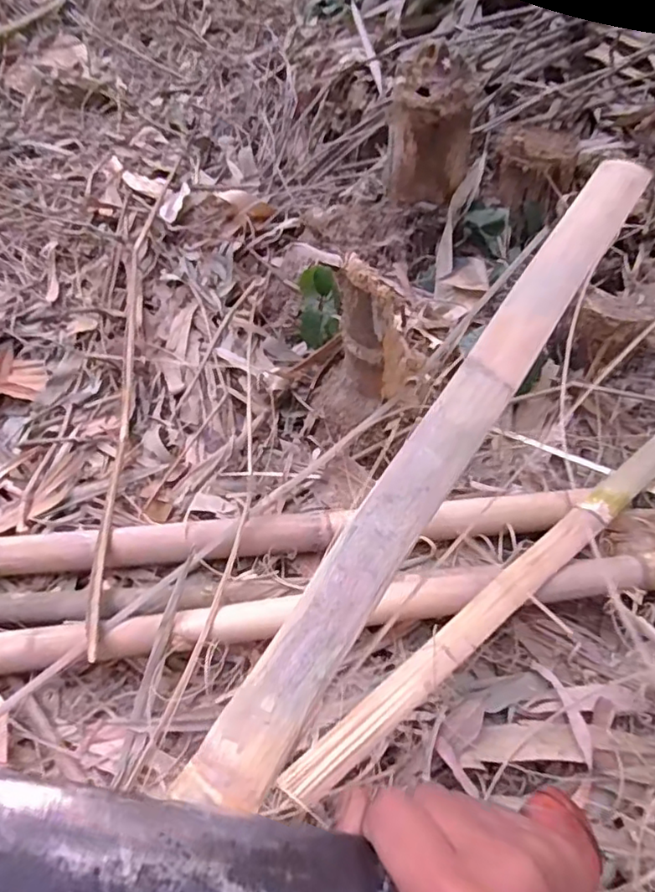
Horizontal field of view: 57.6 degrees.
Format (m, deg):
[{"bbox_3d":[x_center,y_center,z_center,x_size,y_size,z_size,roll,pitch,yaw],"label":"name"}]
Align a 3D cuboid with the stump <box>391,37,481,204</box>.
[{"bbox_3d":[0.151,-0.478,0.902,0.111,0.181,0.117,0,52,1],"label":"stump"}]

